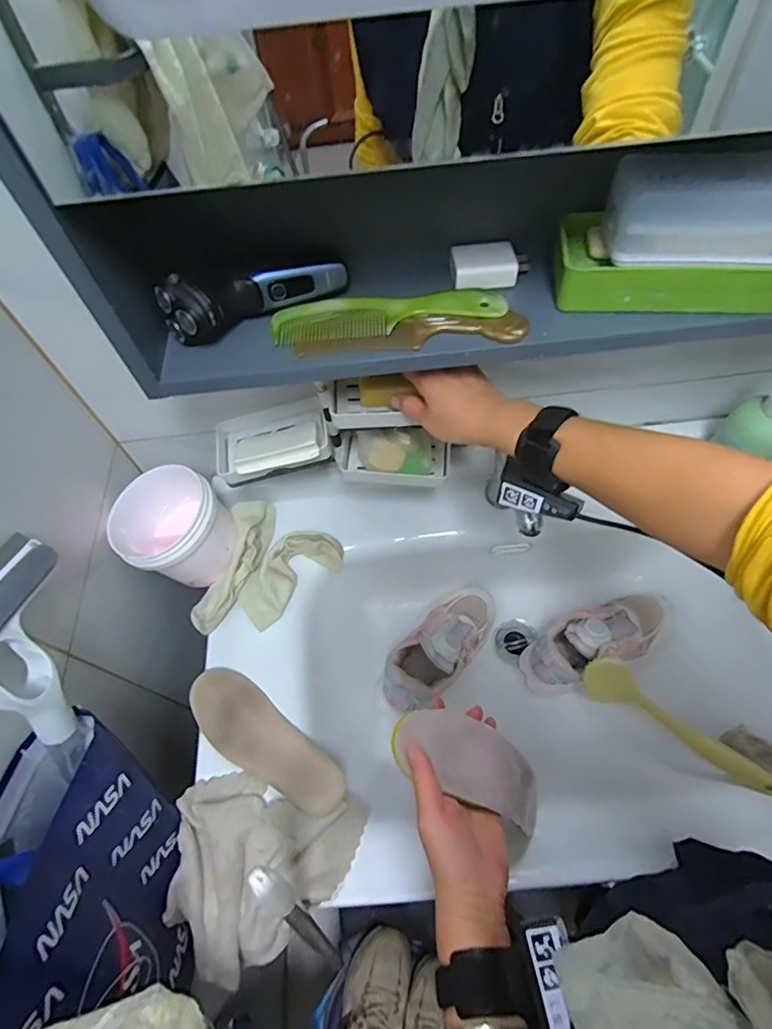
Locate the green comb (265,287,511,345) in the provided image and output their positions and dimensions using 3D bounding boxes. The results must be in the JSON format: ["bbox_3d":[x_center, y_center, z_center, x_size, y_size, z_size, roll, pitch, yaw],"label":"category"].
[{"bbox_3d":[0.001,-0.166,0.433,0.190,0.011,0.042,-6,60,1],"label":"green comb"}]

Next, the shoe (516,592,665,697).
[{"bbox_3d":[0.280,0.171,0.695,0.196,0.079,0.078,-20,61,-7],"label":"shoe"}]

